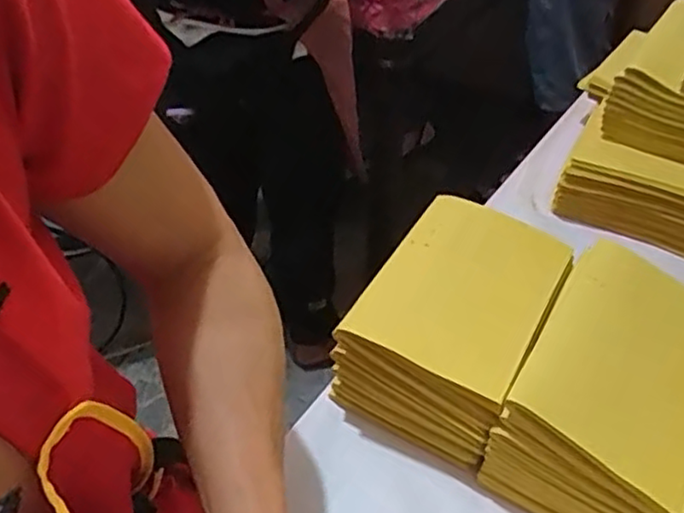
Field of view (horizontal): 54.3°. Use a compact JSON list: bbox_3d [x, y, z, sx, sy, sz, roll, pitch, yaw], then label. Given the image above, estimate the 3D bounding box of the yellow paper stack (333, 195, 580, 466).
[{"bbox_3d":[0.084,0.052,0.492,0.115,0.099,0.160,22,50,23],"label":"yellow paper stack"}]

